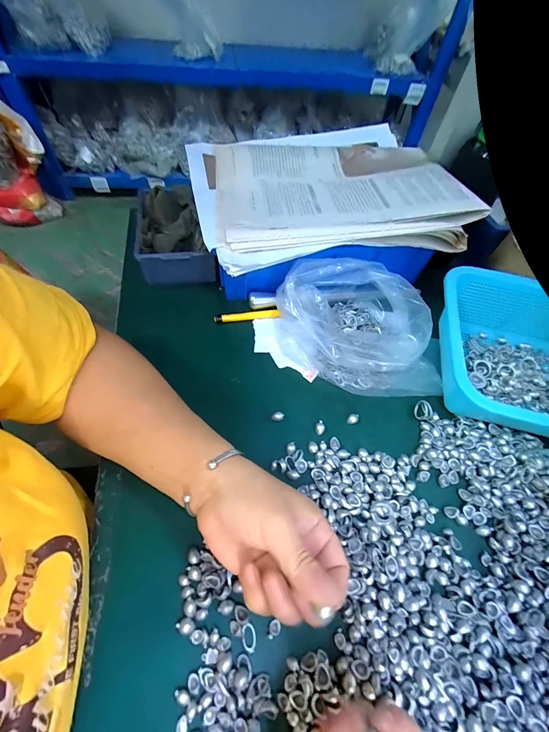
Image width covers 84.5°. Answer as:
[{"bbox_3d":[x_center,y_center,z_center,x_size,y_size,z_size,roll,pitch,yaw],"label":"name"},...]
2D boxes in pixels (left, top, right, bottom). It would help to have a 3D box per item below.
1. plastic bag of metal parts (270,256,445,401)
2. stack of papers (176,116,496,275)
[{"bbox_3d":[0.097,-0.040,0.339,0.164,0.074,0.159,-14,61,-12],"label":"plastic bag of metal parts"},{"bbox_3d":[0.053,-0.219,0.362,0.291,0.043,0.236,-9,59,-11],"label":"stack of papers"}]

